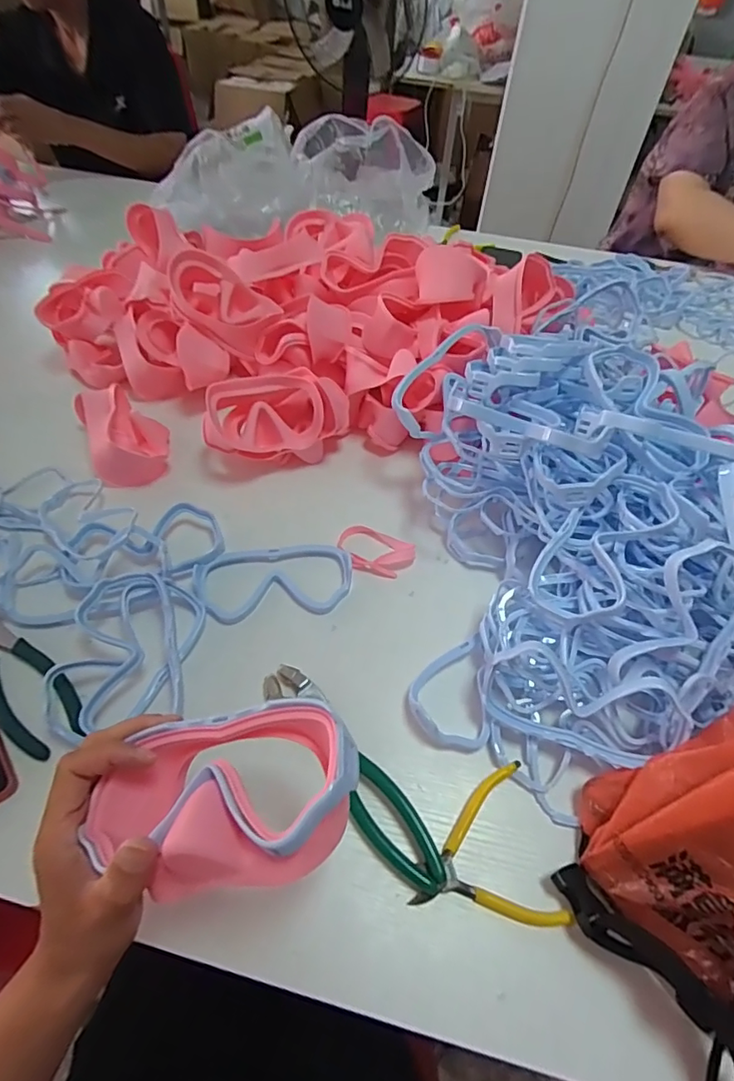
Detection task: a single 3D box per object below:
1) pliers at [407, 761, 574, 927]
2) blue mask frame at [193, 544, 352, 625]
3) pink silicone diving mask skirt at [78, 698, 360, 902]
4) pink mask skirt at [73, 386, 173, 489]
[{"bbox_3d":[0.093,0.219,0.377,0.107,0.014,0.100,8,53,2],"label":"pliers"},{"bbox_3d":[-0.091,0.039,0.501,0.152,0.021,0.080,-5,53,-8],"label":"blue mask frame"},{"bbox_3d":[-0.078,0.135,0.272,0.139,0.070,0.085,-2,53,-6],"label":"pink silicone diving mask skirt"},{"bbox_3d":[-0.276,-0.122,0.577,0.083,0.062,0.122,-22,58,-20],"label":"pink mask skirt"}]

